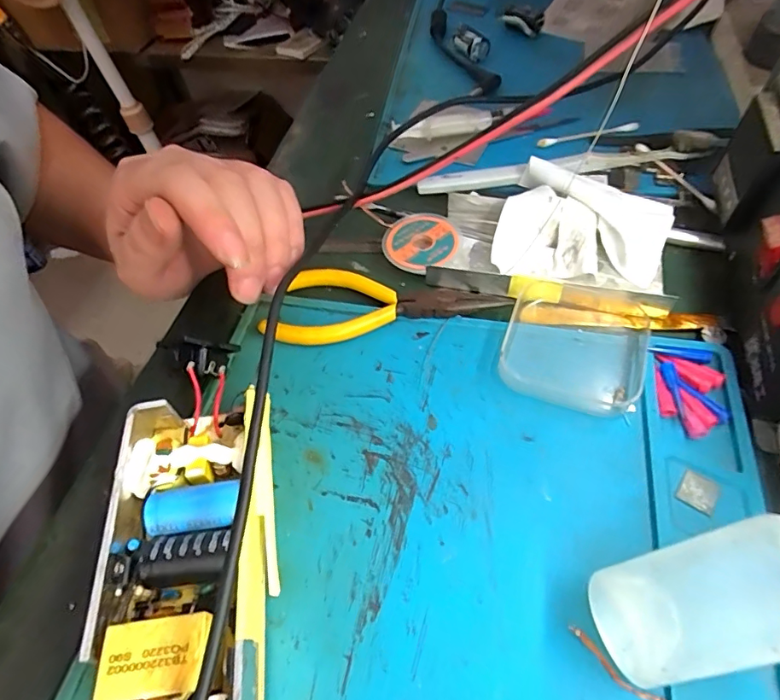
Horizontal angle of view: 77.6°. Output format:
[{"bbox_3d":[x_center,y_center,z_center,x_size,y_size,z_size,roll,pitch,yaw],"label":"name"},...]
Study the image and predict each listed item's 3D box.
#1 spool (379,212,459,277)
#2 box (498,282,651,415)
[{"bbox_3d":[0.019,-0.063,0.285,0.041,0.009,0.042,-2,55,4],"label":"spool"},{"bbox_3d":[0.090,-0.005,0.235,0.063,0.018,0.066,17,59,16],"label":"box"}]

